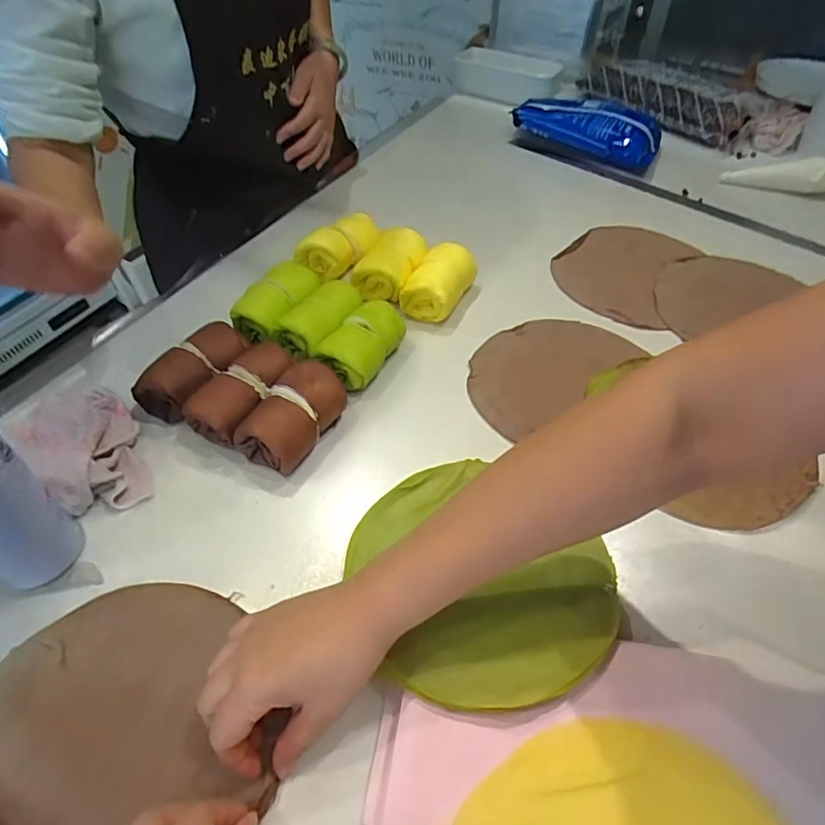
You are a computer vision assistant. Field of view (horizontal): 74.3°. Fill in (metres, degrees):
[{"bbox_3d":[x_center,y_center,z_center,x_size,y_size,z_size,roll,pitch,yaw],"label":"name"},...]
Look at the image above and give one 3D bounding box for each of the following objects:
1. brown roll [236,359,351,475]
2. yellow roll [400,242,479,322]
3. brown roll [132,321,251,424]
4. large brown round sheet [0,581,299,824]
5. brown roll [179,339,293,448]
[{"bbox_3d":[-0.108,-0.001,0.512,0.055,0.049,0.110,28,55,21],"label":"brown roll"},{"bbox_3d":[0.035,-0.154,0.641,0.062,0.048,0.098,22,53,17],"label":"yellow roll"},{"bbox_3d":[-0.217,-0.041,0.549,0.060,0.054,0.111,27,55,21],"label":"brown roll"},{"bbox_3d":[-0.200,0.212,0.368,0.183,0.018,0.188,-25,55,-20],"label":"large brown round sheet"},{"bbox_3d":[-0.161,-0.023,0.530,0.062,0.046,0.112,26,54,20],"label":"brown roll"}]

